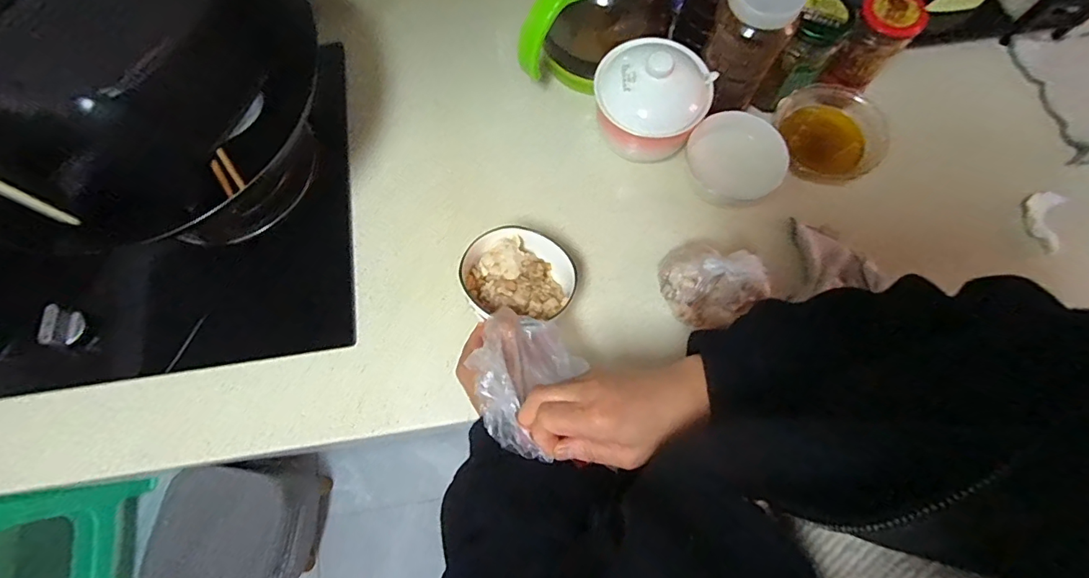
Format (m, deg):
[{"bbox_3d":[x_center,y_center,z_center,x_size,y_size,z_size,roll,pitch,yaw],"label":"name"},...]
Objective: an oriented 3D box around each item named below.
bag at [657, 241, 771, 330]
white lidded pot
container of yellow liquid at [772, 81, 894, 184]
[{"bbox_3d":[0.170,-0.006,0.500,0.074,0.098,0.104,-43,77,-11],"label":"bag"},{"bbox_3d":[0.121,-0.217,0.556,0.125,0.123,0.115,0,73,1],"label":"white lidded pot"},{"bbox_3d":[0.337,-0.182,0.581,0.126,0.054,0.111,43,79,12],"label":"container of yellow liquid"}]

